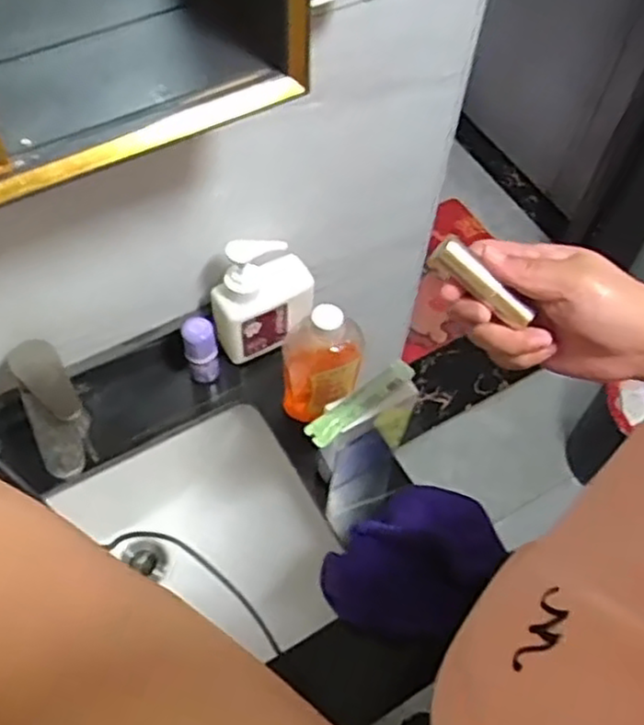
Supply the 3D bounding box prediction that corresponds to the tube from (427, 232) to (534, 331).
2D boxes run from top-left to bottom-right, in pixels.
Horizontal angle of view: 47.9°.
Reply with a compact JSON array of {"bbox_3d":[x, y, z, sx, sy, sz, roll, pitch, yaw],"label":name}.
[{"bbox_3d":[0.101,-0.051,0.462,0.072,0.018,0.016,38,62,-7],"label":"tube"}]

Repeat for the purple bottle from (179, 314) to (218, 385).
[{"bbox_3d":[-0.136,-0.013,0.816,0.034,0.099,0.030,-11,60,-9],"label":"purple bottle"}]

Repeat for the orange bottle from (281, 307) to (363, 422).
[{"bbox_3d":[0.000,-0.002,0.773,0.083,0.165,0.063,4,59,0],"label":"orange bottle"}]

